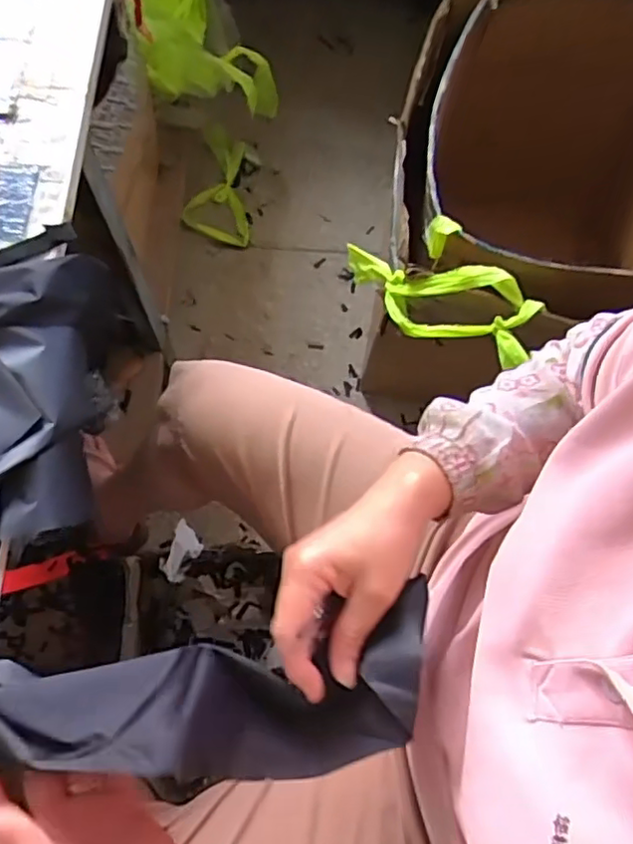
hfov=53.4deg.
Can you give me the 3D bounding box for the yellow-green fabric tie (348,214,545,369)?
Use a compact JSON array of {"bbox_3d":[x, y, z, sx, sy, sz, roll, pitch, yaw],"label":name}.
[{"bbox_3d":[0.156,-0.197,0.878,0.306,0.112,0.130,31,71,33],"label":"yellow-green fabric tie"}]

